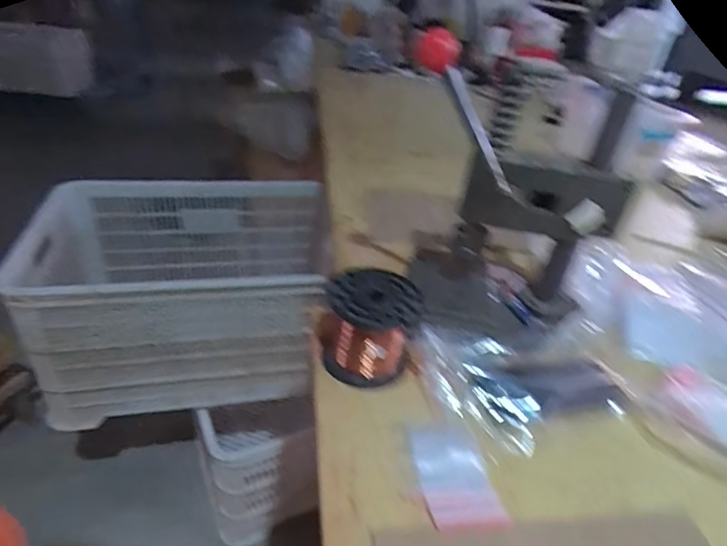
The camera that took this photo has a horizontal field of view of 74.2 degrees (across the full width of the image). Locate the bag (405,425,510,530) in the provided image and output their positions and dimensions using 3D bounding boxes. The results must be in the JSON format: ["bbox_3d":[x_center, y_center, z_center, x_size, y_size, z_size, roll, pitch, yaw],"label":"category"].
[{"bbox_3d":[0.079,0.176,0.420,0.064,0.009,0.098,-3,34,-13],"label":"bag"}]

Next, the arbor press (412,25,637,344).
[{"bbox_3d":[0.157,-0.066,0.522,0.212,0.296,0.150,22,36,23],"label":"arbor press"}]

